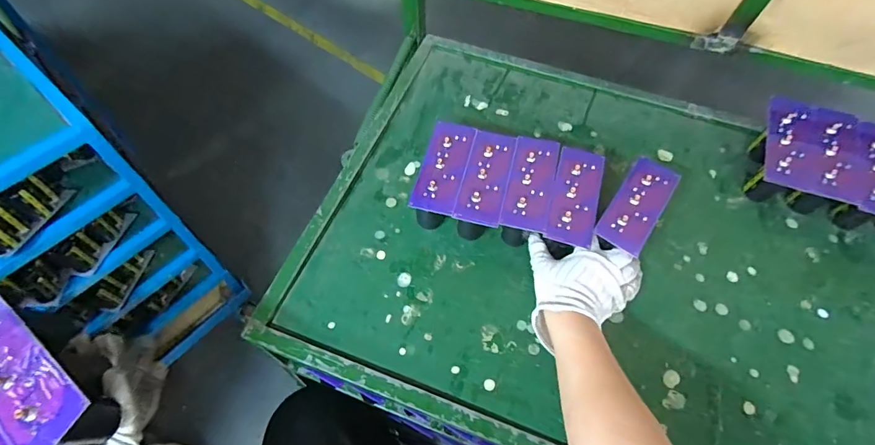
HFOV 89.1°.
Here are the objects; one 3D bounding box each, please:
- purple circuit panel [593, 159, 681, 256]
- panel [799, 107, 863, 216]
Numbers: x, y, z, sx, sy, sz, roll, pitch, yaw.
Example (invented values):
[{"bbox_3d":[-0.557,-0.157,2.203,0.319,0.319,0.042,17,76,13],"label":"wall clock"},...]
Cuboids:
[{"bbox_3d":[0.240,-0.024,0.525,0.054,0.011,0.130,33,66,18],"label":"purple circuit panel"},{"bbox_3d":[0.500,-0.087,0.557,0.059,0.007,0.131,17,68,7],"label":"panel"}]

